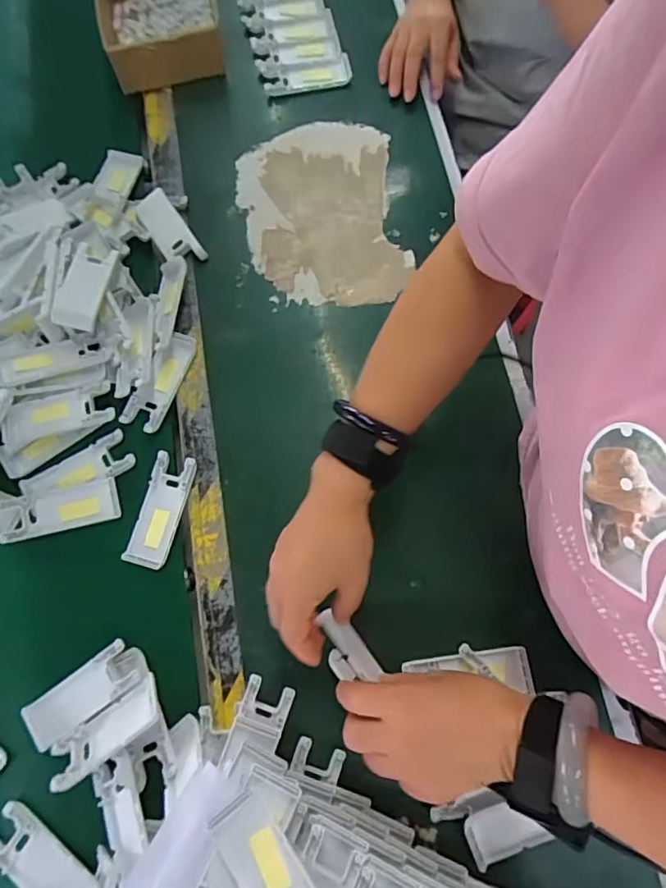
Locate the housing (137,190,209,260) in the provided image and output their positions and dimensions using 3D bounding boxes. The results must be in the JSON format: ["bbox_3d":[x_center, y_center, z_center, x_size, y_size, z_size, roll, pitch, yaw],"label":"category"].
[{"bbox_3d":[-0.179,-0.235,0.579,0.039,0.018,0.102,-31,75,-8],"label":"housing"}]

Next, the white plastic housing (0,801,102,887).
[{"bbox_3d":[-0.230,0.332,0.417,0.103,0.011,0.041,32,76,10],"label":"white plastic housing"}]

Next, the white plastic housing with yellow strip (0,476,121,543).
[{"bbox_3d":[-0.254,0.059,0.496,0.100,0.011,0.043,-13,73,-3],"label":"white plastic housing with yellow strip"}]

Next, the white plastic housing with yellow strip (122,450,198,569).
[{"bbox_3d":[-0.161,0.061,0.495,0.040,0.012,0.103,14,73,5],"label":"white plastic housing with yellow strip"}]

